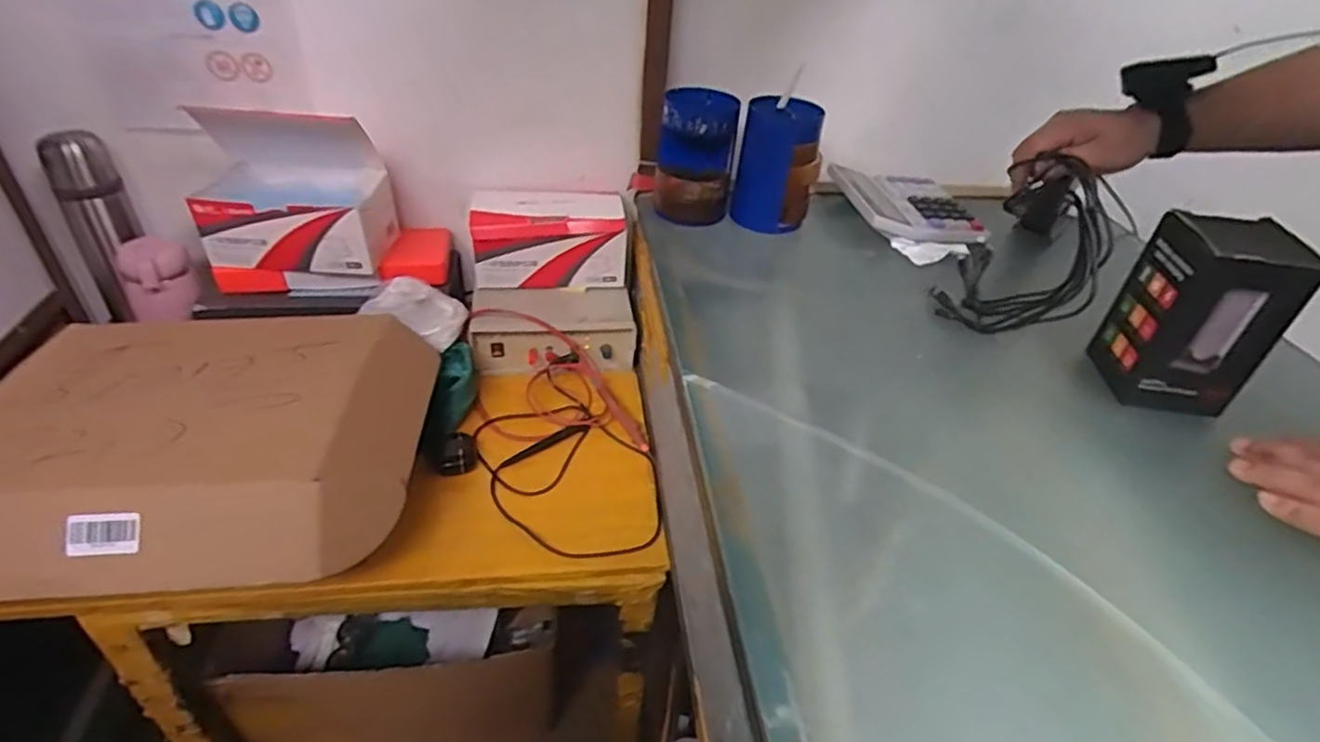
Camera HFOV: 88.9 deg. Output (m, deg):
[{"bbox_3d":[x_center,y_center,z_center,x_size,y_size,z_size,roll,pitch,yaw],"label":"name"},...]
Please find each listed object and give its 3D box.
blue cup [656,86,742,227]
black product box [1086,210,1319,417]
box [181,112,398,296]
[{"bbox_3d":[0.040,-0.245,0.780,0.087,0.132,0.082,3,39,-2],"label":"blue cup"},{"bbox_3d":[0.451,-0.048,0.569,0.092,0.149,0.079,6,39,2],"label":"black product box"},{"bbox_3d":[-0.426,-0.199,0.776,0.217,0.174,0.115,3,39,-1],"label":"box"}]

